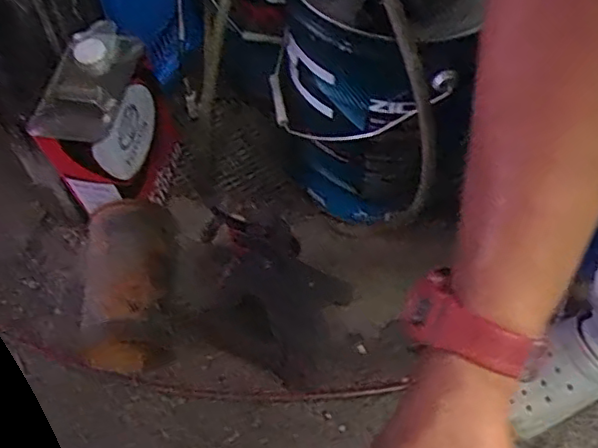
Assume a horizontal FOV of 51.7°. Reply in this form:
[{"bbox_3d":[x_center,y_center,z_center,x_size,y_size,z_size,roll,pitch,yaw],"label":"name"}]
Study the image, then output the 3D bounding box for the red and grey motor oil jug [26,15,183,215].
[{"bbox_3d":[-0.267,-0.129,0.901,0.118,0.235,0.185,10,56,7],"label":"red and grey motor oil jug"}]

